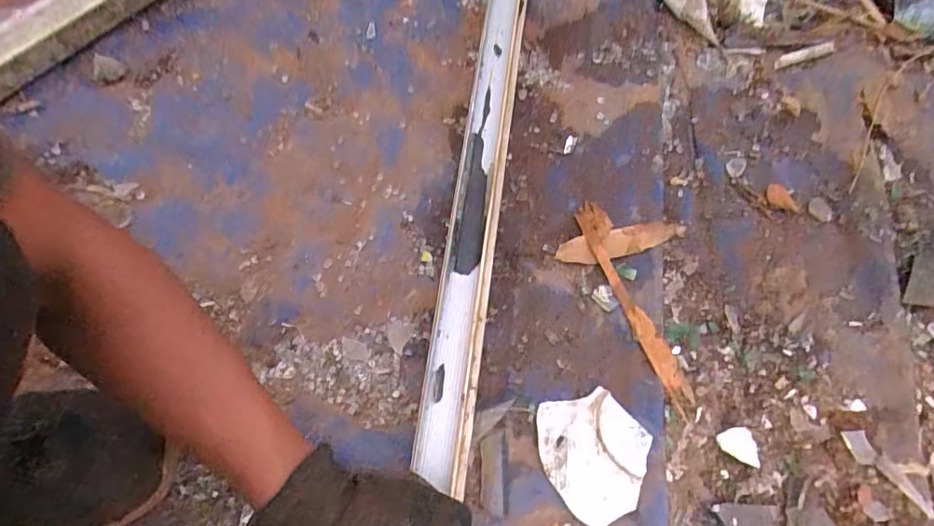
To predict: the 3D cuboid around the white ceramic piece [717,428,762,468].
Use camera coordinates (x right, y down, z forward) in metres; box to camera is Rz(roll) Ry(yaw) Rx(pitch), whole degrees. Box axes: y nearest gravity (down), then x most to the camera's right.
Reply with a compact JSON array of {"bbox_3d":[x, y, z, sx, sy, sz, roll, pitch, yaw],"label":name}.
[{"bbox_3d":[0.219,0.144,0.430,0.035,0.005,0.026,26,69,13],"label":"white ceramic piece"}]

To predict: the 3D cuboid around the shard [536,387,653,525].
[{"bbox_3d":[0.097,0.144,0.417,0.081,0.024,0.093,-37,70,-14],"label":"shard"}]

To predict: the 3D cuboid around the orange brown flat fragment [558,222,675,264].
[{"bbox_3d":[0.136,-0.018,0.495,0.104,0.010,0.027,-13,75,3],"label":"orange brown flat fragment"}]

